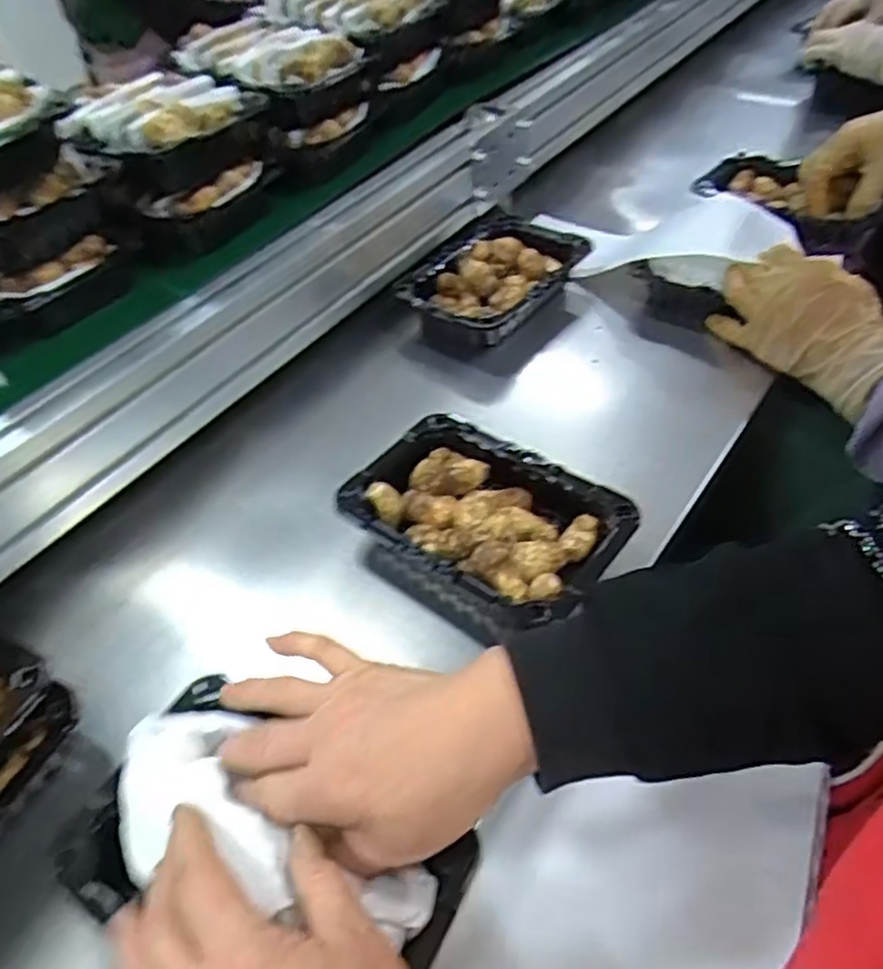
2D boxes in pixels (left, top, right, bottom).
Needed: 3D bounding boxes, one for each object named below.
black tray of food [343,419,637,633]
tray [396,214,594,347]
[{"bbox_3d":[0.030,0.027,0.509,0.186,0.046,0.128,27,54,27],"label":"black tray of food"},{"bbox_3d":[0.057,-0.206,0.718,0.133,0.043,0.188,23,53,24],"label":"tray"}]

